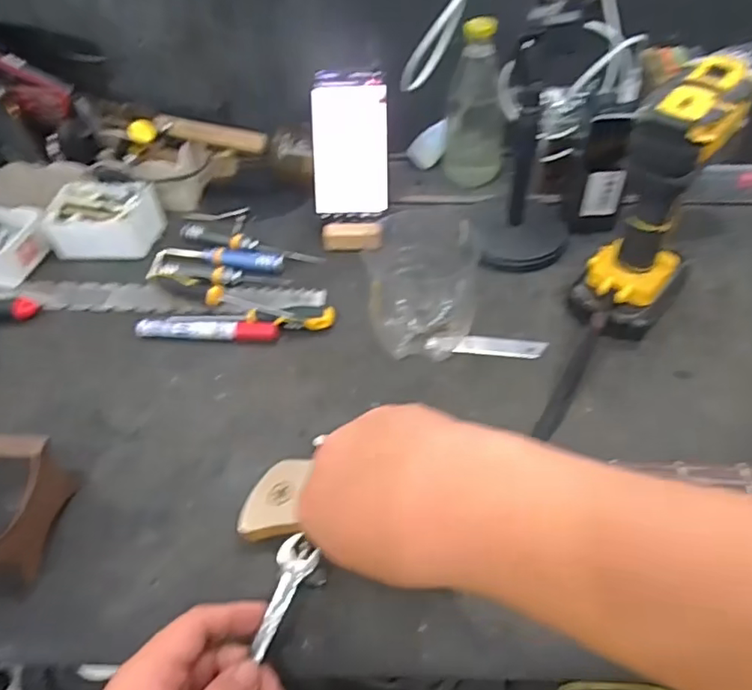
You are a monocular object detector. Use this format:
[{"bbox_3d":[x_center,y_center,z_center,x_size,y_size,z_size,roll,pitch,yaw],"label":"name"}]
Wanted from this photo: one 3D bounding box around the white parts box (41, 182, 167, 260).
[{"bbox_3d":[-0.297,-0.138,0.612,0.106,0.043,0.084,3,50,7],"label":"white parts box"}]

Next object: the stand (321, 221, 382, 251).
[{"bbox_3d":[-0.025,-0.115,0.591,0.064,0.021,0.027,2,49,6],"label":"stand"}]

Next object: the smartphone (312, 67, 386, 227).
[{"bbox_3d":[-0.027,-0.205,0.586,0.078,0.148,0.010,0,16,4],"label":"smartphone"}]

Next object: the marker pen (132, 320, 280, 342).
[{"bbox_3d":[-0.158,-0.013,0.523,0.132,0.013,0.020,0,49,4],"label":"marker pen"}]

